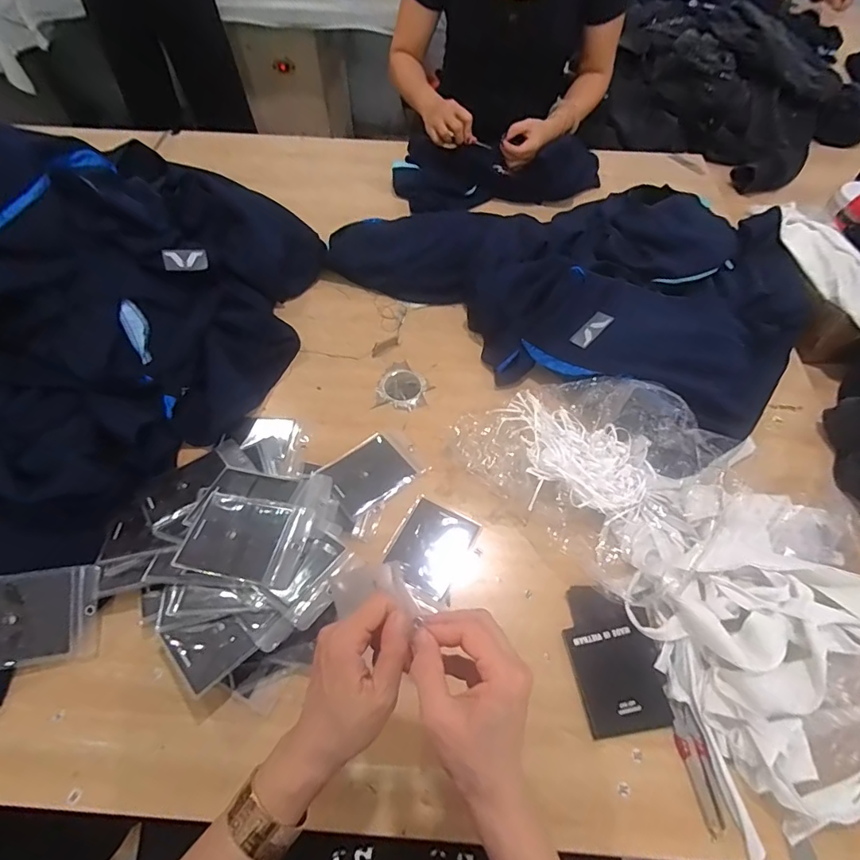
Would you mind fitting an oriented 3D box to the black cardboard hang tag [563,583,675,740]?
[{"bbox_3d":[0.193,0.235,0.495,0.091,0.010,0.140,-7,59,-5],"label":"black cardboard hang tag"}]

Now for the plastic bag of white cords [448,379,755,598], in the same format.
[{"bbox_3d":[0.199,0.025,0.565,0.290,0.102,0.227,34,64,19],"label":"plastic bag of white cords"}]

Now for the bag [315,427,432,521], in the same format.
[{"bbox_3d":[-0.074,0.051,0.613,0.124,0.010,0.089,-33,63,-24],"label":"bag"}]

